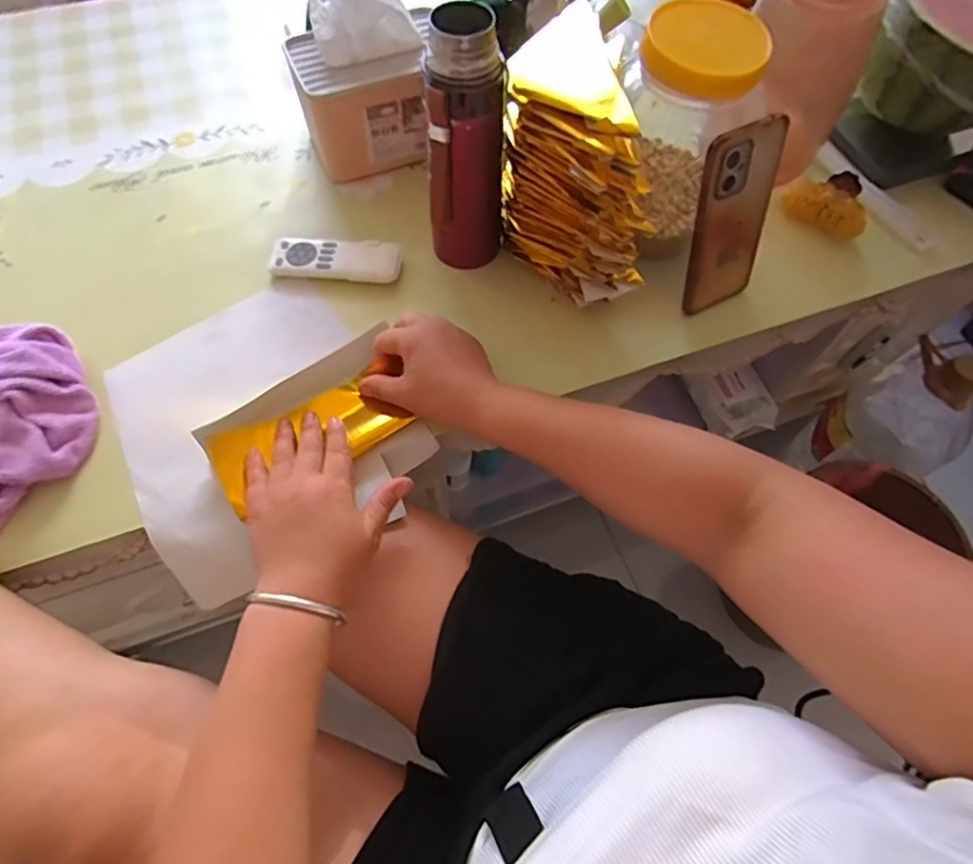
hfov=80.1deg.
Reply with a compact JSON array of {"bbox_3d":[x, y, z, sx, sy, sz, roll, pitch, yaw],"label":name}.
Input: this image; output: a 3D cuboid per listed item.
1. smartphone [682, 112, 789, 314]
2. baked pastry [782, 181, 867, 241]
[{"bbox_3d":[0.211,-0.178,0.496,0.067,0.162,0.012,-23,49,-11],"label":"smartphone"},{"bbox_3d":[0.348,-0.229,0.591,0.082,0.027,0.039,37,69,16],"label":"baked pastry"}]

